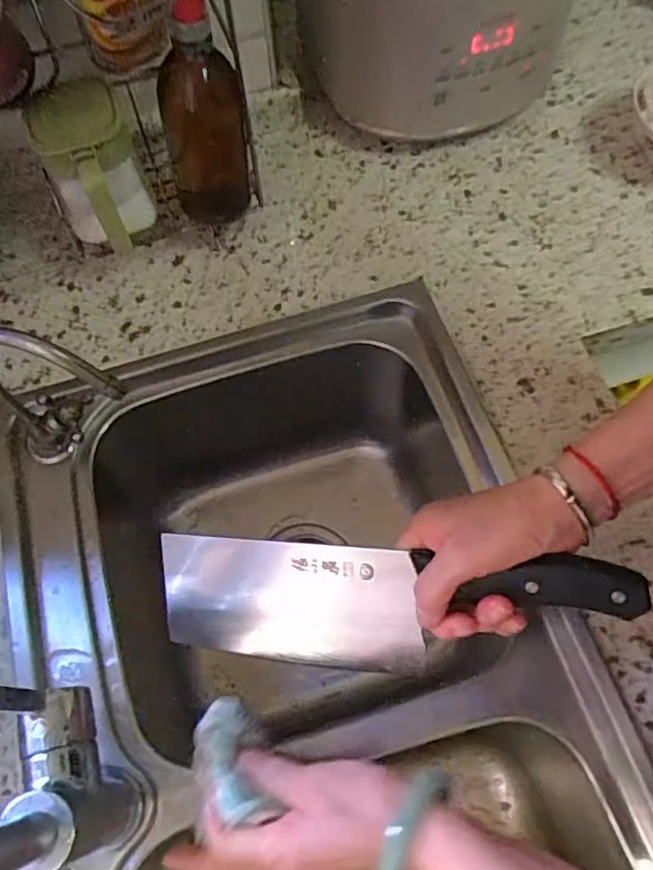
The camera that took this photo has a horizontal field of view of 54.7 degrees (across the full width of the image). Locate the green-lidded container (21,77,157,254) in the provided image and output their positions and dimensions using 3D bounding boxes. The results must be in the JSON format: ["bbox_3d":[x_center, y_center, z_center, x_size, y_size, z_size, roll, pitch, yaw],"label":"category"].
[{"bbox_3d":[-0.191,-0.218,0.522,0.072,0.098,0.086,-25,67,-9],"label":"green-lidded container"}]

